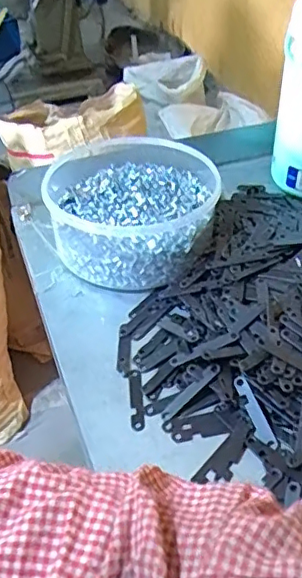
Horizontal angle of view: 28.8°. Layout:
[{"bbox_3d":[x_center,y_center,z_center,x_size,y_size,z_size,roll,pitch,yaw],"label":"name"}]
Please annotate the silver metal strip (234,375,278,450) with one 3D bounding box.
[{"bbox_3d":[0.068,0.081,0.385,0.010,0.005,0.051,-17,61,-12],"label":"silver metal strip"}]

